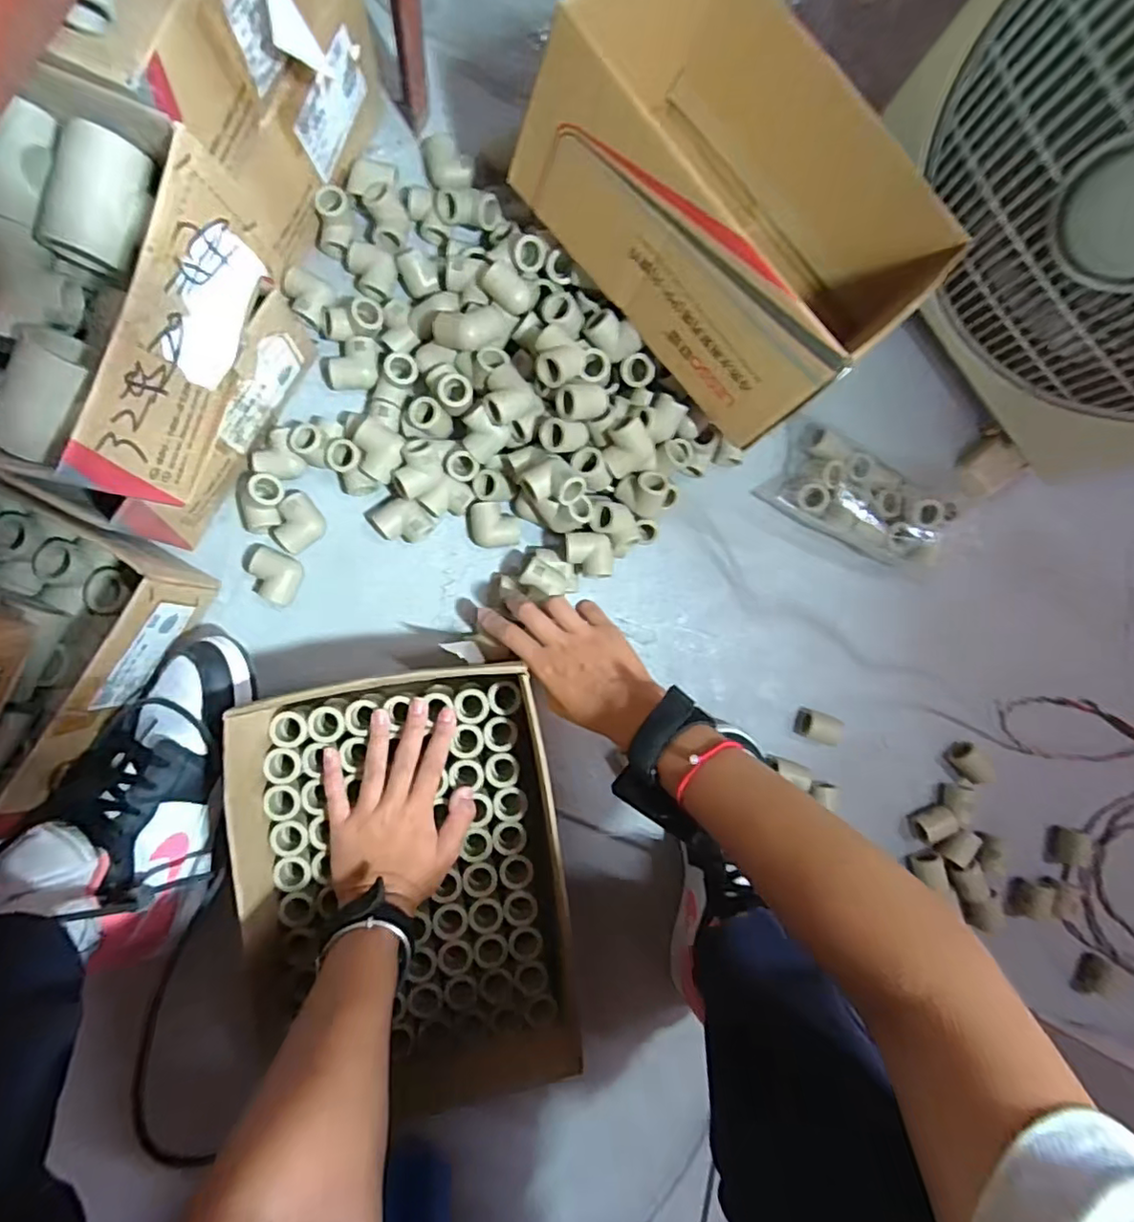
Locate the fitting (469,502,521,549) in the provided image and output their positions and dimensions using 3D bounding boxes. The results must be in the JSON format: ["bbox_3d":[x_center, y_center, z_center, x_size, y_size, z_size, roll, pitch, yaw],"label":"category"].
[{"bbox_3d":[-0.066,-0.079,0.555,0.046,0.027,0.040,-2,88,-8],"label":"fitting"}]

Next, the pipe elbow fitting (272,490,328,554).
[{"bbox_3d":[-0.237,-0.077,0.526,0.036,0.026,0.044,45,82,-4],"label":"pipe elbow fitting"}]

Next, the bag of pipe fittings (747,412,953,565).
[{"bbox_3d":[0.289,-0.113,0.586,0.179,0.062,0.101,33,84,-6],"label":"bag of pipe fittings"}]

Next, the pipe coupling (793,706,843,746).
[{"bbox_3d":[0.251,0.115,0.597,0.034,0.036,0.027,20,85,-7],"label":"pipe coupling"}]

